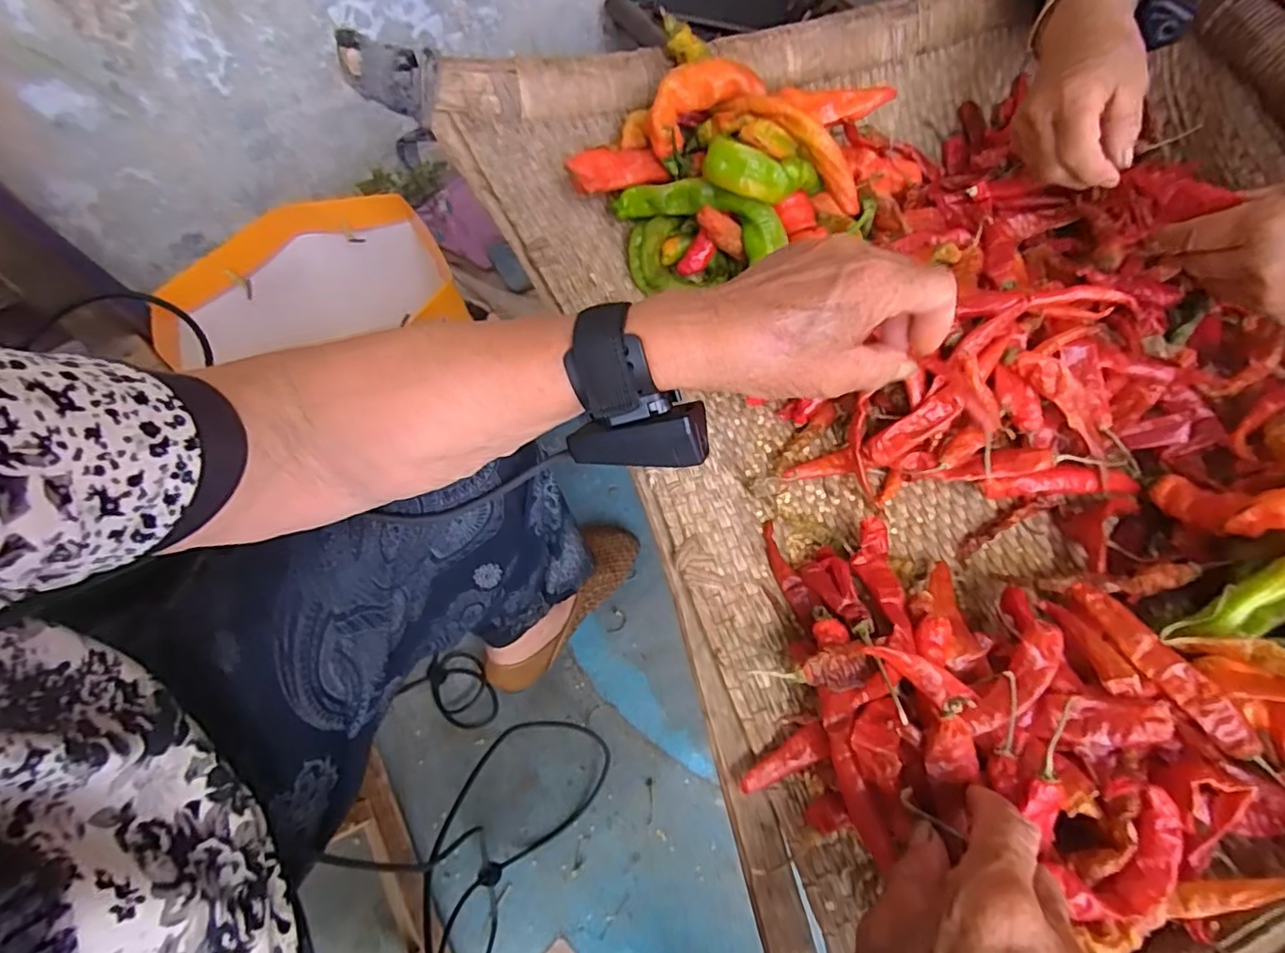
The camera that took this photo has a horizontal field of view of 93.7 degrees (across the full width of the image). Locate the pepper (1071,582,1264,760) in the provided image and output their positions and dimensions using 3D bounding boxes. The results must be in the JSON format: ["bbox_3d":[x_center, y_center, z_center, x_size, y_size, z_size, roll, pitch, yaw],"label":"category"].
[{"bbox_3d":[0.247,0.090,0.287,0.017,0.012,0.092,-29,66,-12],"label":"pepper"}]

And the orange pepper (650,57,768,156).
[{"bbox_3d":[0.041,-0.252,0.414,0.088,0.051,0.022,-26,66,-11],"label":"orange pepper"}]

